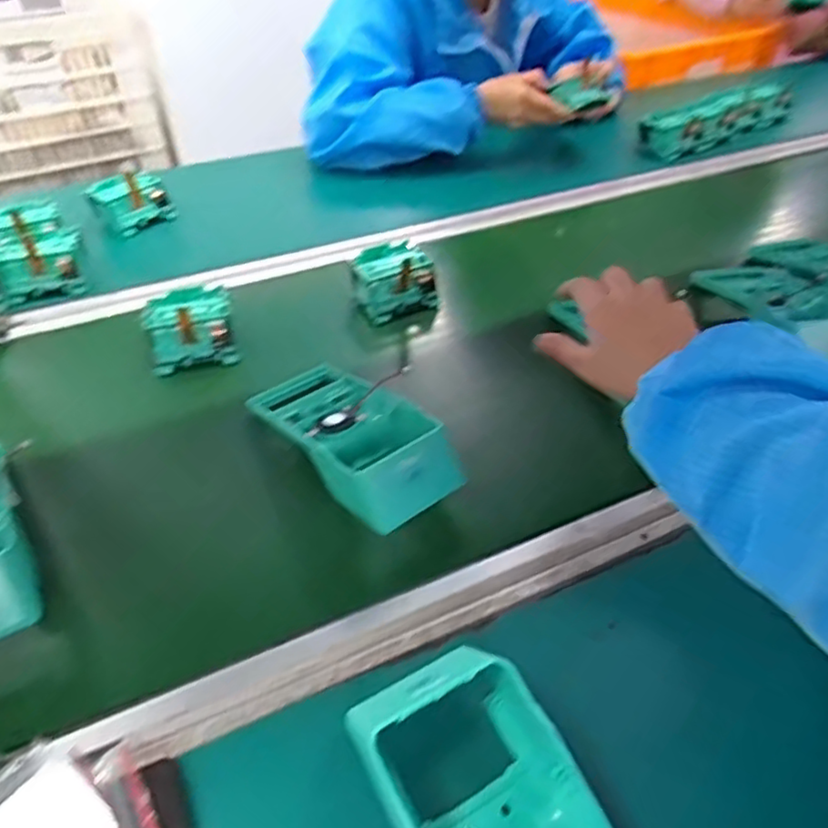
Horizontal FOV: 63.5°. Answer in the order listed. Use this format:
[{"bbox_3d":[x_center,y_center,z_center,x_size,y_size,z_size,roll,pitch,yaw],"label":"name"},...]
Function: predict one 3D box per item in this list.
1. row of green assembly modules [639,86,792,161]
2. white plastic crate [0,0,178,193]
[{"bbox_3d":[0.442,-0.429,0.972,0.277,0.051,0.072,-26,48,-24],"label":"row of green assembly modules"},{"bbox_3d":[-0.895,-0.806,1.556,0.485,0.301,0.644,-24,47,-22],"label":"white plastic crate"}]

